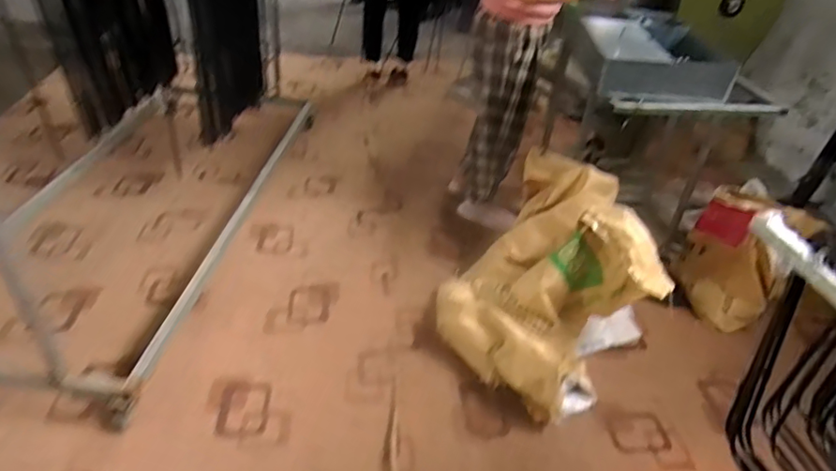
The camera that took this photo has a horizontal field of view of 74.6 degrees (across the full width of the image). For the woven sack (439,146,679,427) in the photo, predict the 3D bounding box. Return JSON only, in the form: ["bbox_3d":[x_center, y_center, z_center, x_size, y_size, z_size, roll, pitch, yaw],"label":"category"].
[{"bbox_3d":[0.425,0.137,1.820,0.651,0.530,0.645,-27,48,-35],"label":"woven sack"}]

